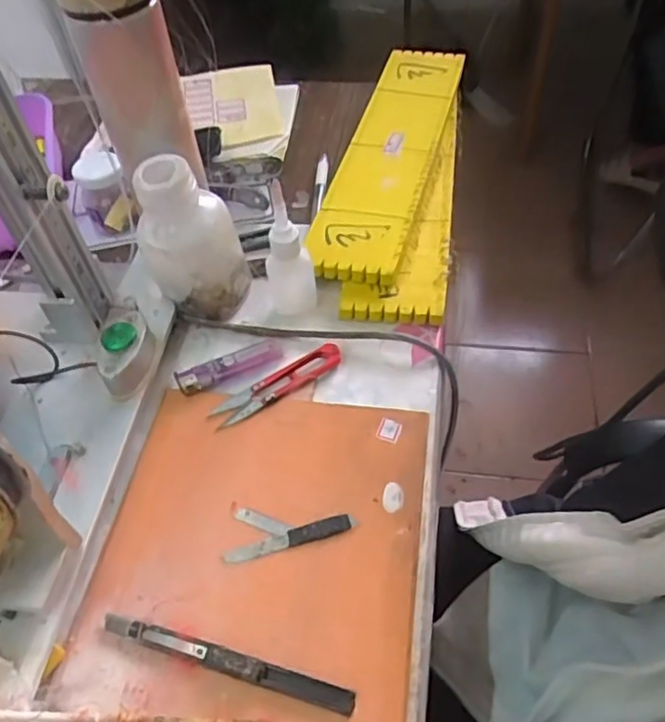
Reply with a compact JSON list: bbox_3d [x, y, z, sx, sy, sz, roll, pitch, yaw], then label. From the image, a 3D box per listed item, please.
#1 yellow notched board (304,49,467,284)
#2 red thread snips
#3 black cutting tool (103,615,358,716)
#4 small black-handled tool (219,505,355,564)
[{"bbox_3d":[0.056,-0.197,0.584,0.077,0.012,0.340,16,57,8],"label":"yellow notched board"},{"bbox_3d":[-0.038,0.015,0.444,0.100,0.007,0.026,-25,53,-16],"label":"red thread snips"},{"bbox_3d":[-0.058,0.157,0.332,0.143,0.006,0.012,12,53,14],"label":"black cutting tool"},{"bbox_3d":[-0.026,0.100,0.381,0.078,0.007,0.031,-9,51,-3],"label":"small black-handled tool"}]

